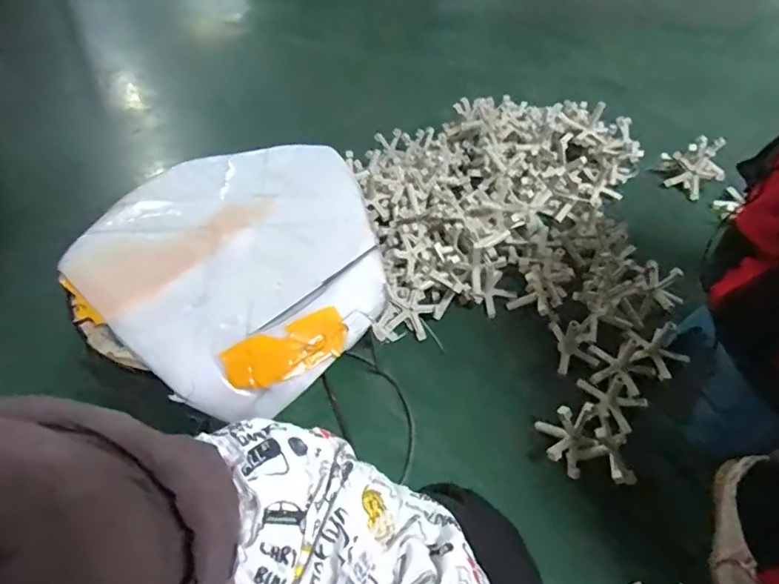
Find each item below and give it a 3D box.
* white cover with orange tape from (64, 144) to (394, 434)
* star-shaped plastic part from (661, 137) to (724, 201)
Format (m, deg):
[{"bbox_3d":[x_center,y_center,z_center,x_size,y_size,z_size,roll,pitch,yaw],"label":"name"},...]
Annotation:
[{"bbox_3d":[-0.148,-0.044,0.526,0.300,0.026,0.294,22,58,20],"label":"white cover with orange tape"},{"bbox_3d":[0.658,-0.269,1.151,0.107,0.083,0.103,-10,49,-3],"label":"star-shaped plastic part"}]

